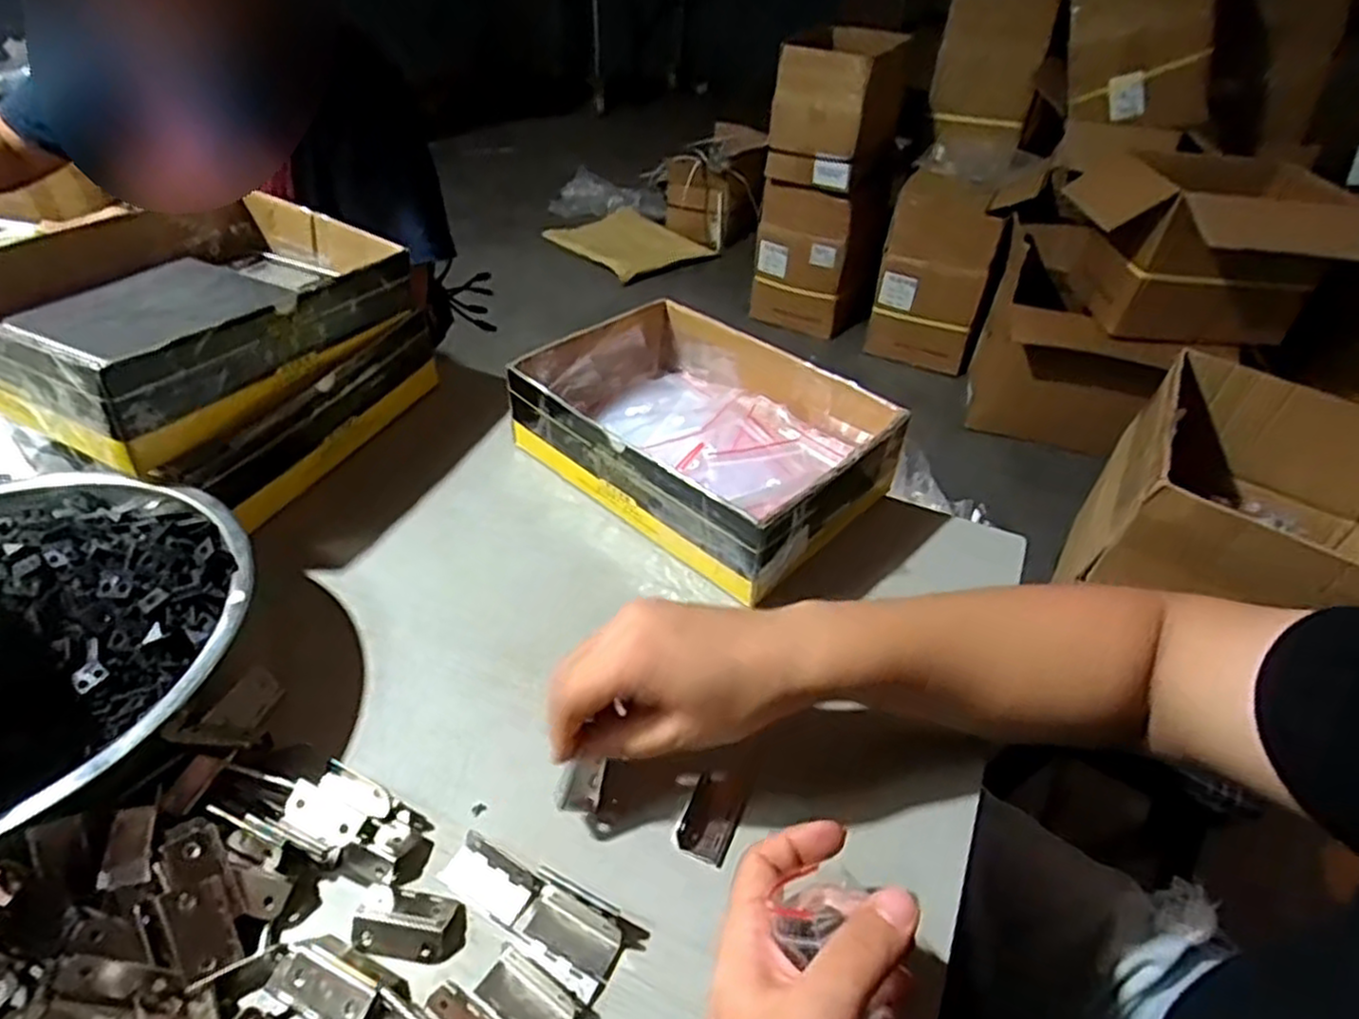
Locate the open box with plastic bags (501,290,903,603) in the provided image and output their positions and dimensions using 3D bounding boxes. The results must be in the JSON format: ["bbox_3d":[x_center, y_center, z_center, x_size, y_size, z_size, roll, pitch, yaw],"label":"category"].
[{"bbox_3d":[0.017,-0.063,0.578,0.255,0.069,0.178,33,49,30],"label":"open box with plastic bags"}]

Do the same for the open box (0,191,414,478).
[{"bbox_3d":[-0.347,-0.146,0.536,0.192,0.071,0.255,20,43,18],"label":"open box"}]

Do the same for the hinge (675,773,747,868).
[{"bbox_3d":[0.017,0.155,0.385,0.026,0.009,0.045,17,42,15],"label":"hinge"}]

